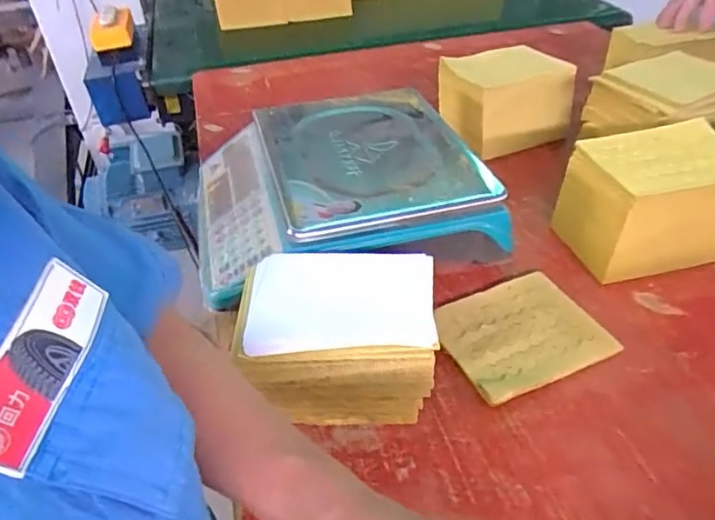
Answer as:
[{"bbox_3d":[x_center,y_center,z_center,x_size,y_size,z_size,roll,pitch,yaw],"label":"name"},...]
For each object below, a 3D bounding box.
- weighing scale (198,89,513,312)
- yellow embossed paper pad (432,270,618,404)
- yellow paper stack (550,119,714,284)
[{"bbox_3d":[-0.029,-0.084,0.677,0.326,0.112,0.299,-13,41,-12],"label":"weighing scale"},{"bbox_3d":[0.160,0.072,0.555,0.151,0.012,0.122,-17,42,-19],"label":"yellow embossed paper pad"},{"bbox_3d":[0.330,-0.064,0.622,0.167,0.127,0.122,-9,40,-10],"label":"yellow paper stack"}]

